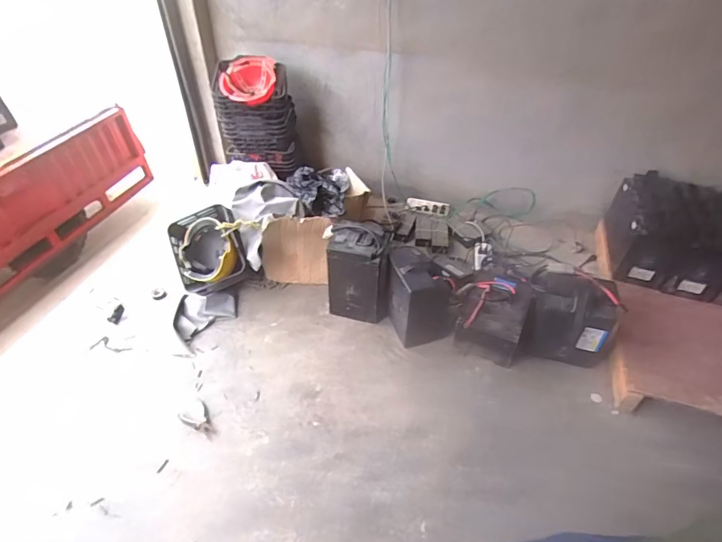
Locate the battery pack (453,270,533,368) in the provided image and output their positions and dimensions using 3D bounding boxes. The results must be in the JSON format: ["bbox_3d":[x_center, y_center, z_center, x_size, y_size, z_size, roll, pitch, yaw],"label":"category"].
[{"bbox_3d":[0.495,0.162,1.637,0.220,0.178,0.324,15,44,15],"label":"battery pack"}]

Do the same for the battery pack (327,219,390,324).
[{"bbox_3d":[-0.006,0.010,1.643,0.224,0.368,0.189,3,42,3],"label":"battery pack"}]

